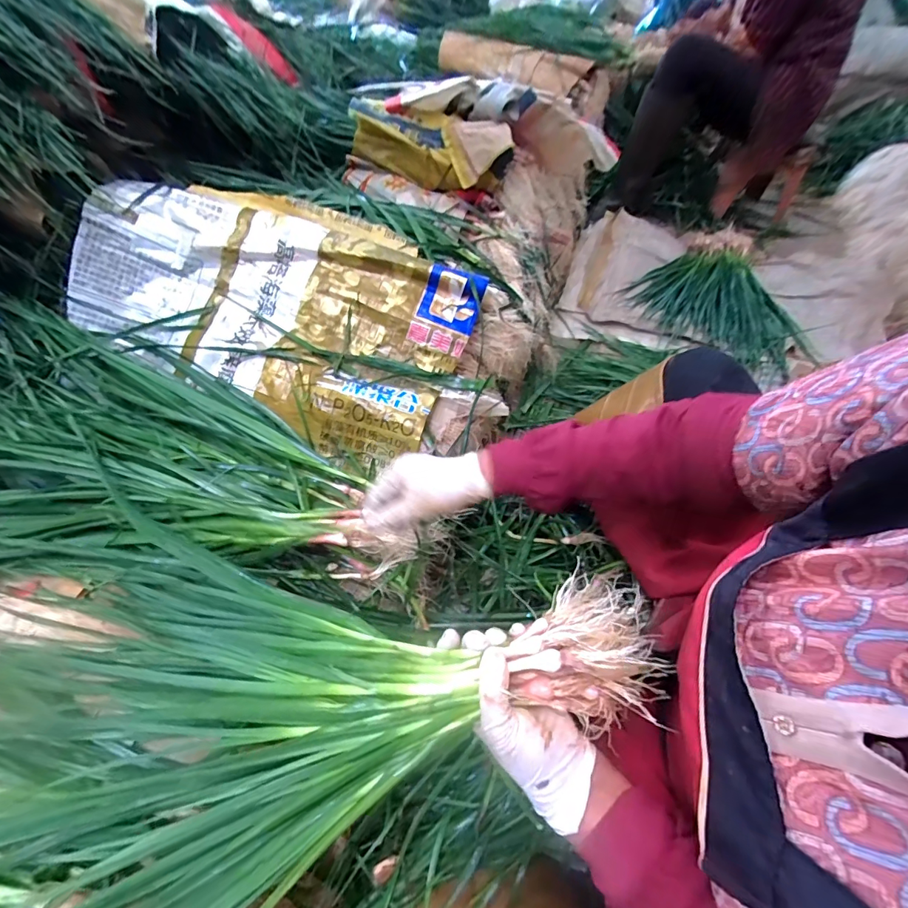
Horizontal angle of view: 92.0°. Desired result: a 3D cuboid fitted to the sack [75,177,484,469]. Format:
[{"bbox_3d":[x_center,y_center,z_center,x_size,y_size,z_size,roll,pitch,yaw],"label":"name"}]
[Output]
[{"bbox_3d":[-0.256,-0.249,0.712,0.554,0.187,0.358,19,55,10],"label":"sack"}]

